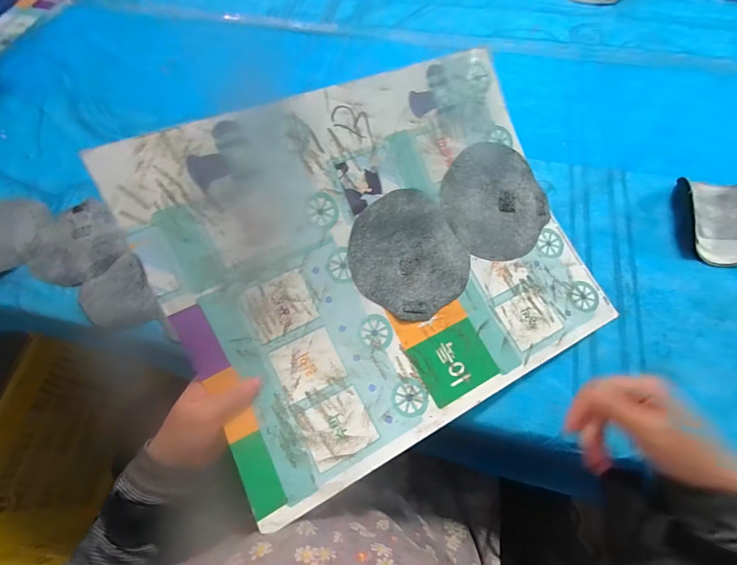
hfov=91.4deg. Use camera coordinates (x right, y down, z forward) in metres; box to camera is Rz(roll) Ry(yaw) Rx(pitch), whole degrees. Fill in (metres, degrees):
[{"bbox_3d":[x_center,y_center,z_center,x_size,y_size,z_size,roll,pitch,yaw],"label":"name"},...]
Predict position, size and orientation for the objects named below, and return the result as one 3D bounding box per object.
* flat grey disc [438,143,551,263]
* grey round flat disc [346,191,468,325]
[{"bbox_3d":[0.161,-0.103,0.461,0.140,0.004,0.143,1,84,-12],"label":"flat grey disc"},{"bbox_3d":[0.047,-0.031,0.425,0.132,0.006,0.145,-38,93,-13],"label":"grey round flat disc"}]

